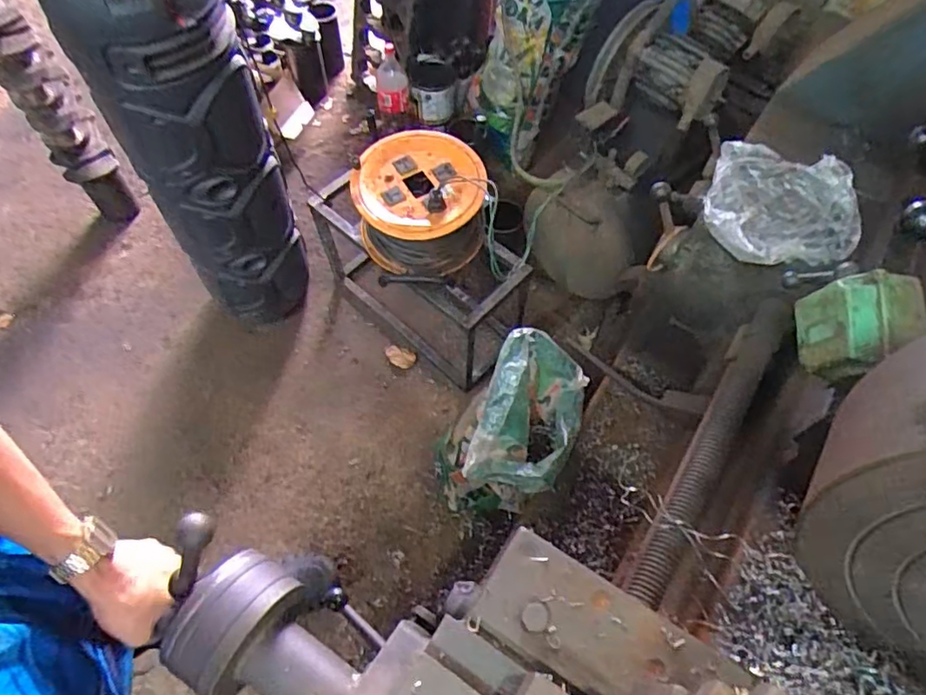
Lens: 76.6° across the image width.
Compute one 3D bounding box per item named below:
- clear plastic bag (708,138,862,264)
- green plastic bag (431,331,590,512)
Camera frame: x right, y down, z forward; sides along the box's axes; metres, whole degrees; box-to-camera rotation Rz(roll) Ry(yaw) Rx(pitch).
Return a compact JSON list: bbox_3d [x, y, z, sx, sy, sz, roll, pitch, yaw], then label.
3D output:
[{"bbox_3d":[0.465,-0.207,0.845,0.216,0.042,0.211,14,61,6],"label":"clear plastic bag"},{"bbox_3d":[0.094,0.194,1.208,0.225,0.502,0.262,29,64,14],"label":"green plastic bag"}]

